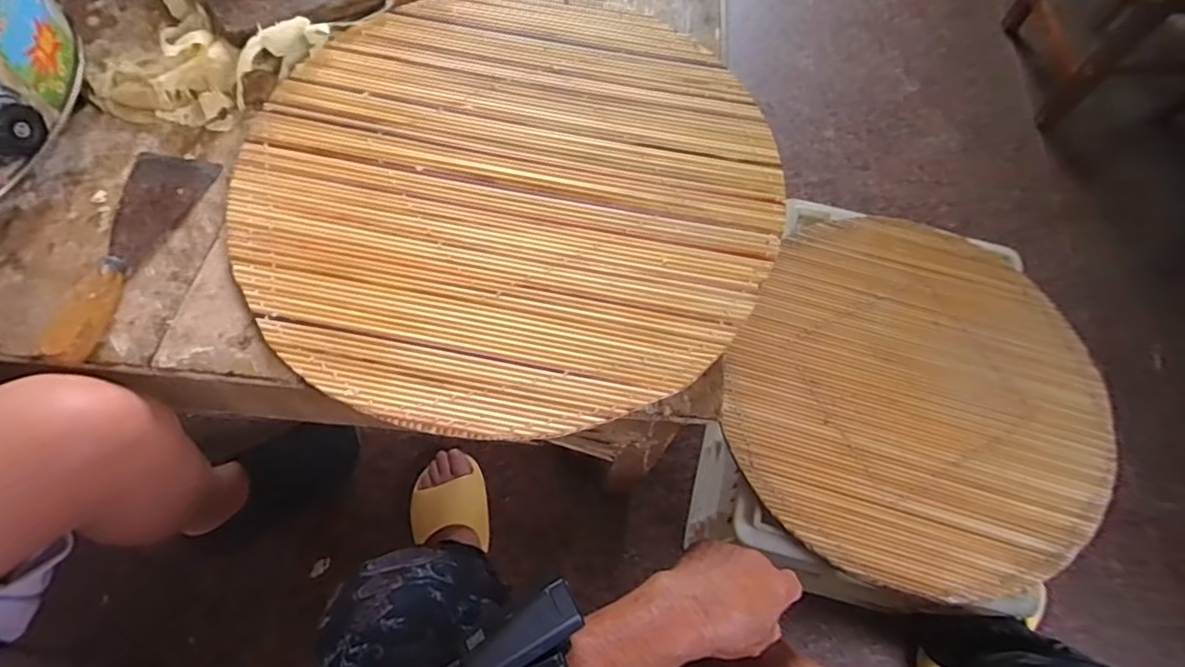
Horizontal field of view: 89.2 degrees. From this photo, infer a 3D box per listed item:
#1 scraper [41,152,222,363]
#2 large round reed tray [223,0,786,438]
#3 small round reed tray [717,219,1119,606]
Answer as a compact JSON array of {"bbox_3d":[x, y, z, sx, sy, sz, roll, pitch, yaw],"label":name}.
[{"bbox_3d":[-0.368,-0.070,0.473,0.070,0.029,0.196,4,66,0],"label":"scraper"},{"bbox_3d":[-0.069,-0.130,0.512,0.438,0.010,0.424,1,66,-1],"label":"large round reed tray"},{"bbox_3d":[0.358,0.069,0.660,0.387,0.037,0.401,1,66,-1],"label":"small round reed tray"}]

